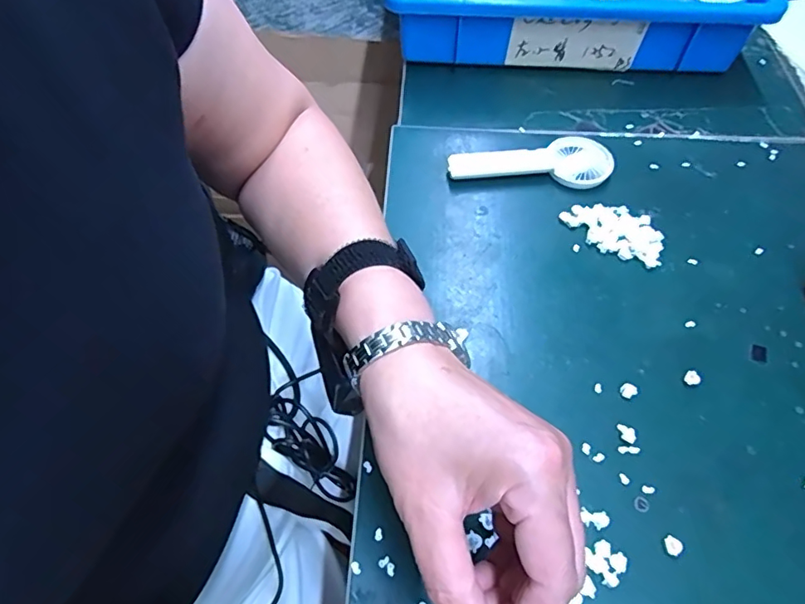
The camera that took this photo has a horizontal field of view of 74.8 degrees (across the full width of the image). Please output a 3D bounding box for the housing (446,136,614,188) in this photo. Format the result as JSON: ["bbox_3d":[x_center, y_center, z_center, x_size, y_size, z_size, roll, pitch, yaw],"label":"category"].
[{"bbox_3d":[0.114,-0.124,0.470,0.144,0.015,0.056,-1,56,-2],"label":"housing"}]

